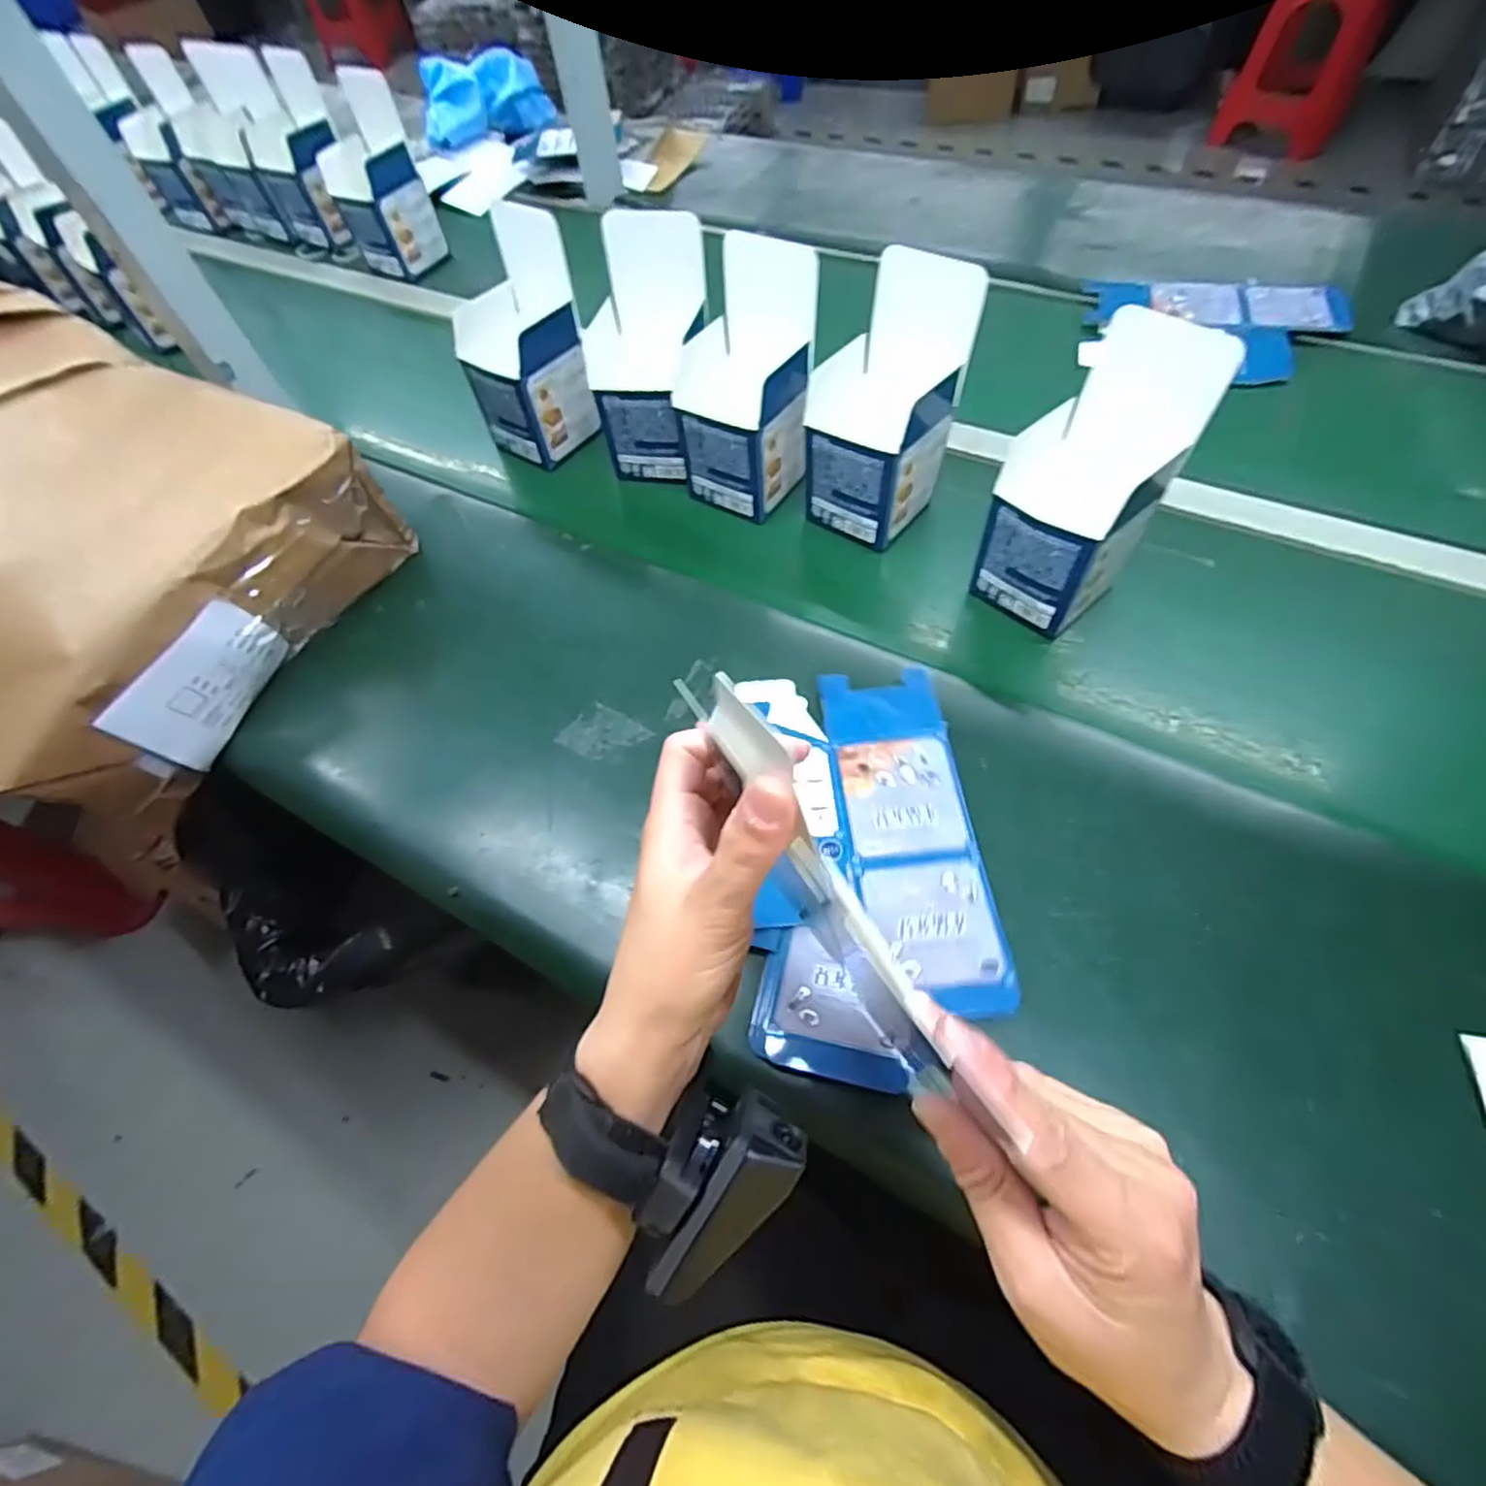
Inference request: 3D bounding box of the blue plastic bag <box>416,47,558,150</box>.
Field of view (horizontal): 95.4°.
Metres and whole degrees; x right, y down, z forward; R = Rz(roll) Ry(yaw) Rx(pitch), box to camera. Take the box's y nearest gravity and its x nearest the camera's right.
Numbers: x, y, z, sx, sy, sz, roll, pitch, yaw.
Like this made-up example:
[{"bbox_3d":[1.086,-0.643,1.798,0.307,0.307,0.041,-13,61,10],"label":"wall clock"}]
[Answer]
[{"bbox_3d":[-0.392,-0.964,1.015,0.216,0.093,0.068,-39,62,-15],"label":"blue plastic bag"}]

